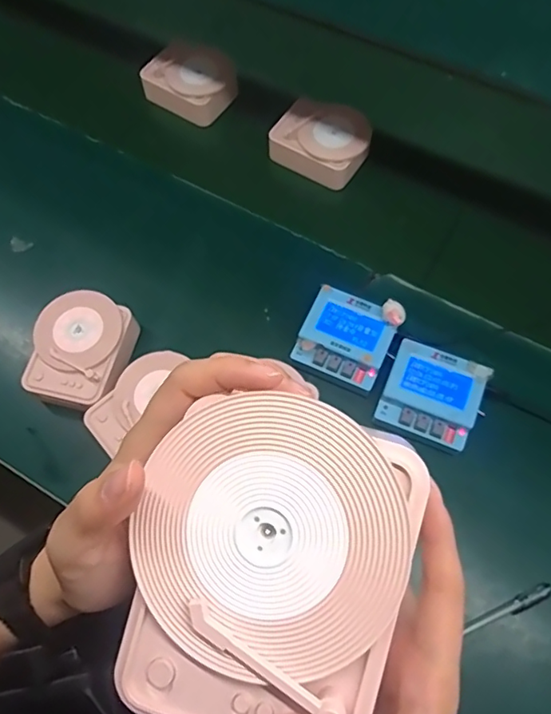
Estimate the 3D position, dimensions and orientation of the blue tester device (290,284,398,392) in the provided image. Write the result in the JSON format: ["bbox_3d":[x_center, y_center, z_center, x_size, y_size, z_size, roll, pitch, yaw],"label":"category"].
[{"bbox_3d":[0.083,-0.023,0.618,0.100,0.026,0.093,25,70,12],"label":"blue tester device"}]

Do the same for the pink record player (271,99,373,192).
[{"bbox_3d":[0.062,-0.312,0.755,0.142,0.054,0.115,29,71,13],"label":"pink record player"}]

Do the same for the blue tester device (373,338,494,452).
[{"bbox_3d":[0.175,0.042,0.590,0.101,0.023,0.098,22,70,11],"label":"blue tester device"}]

